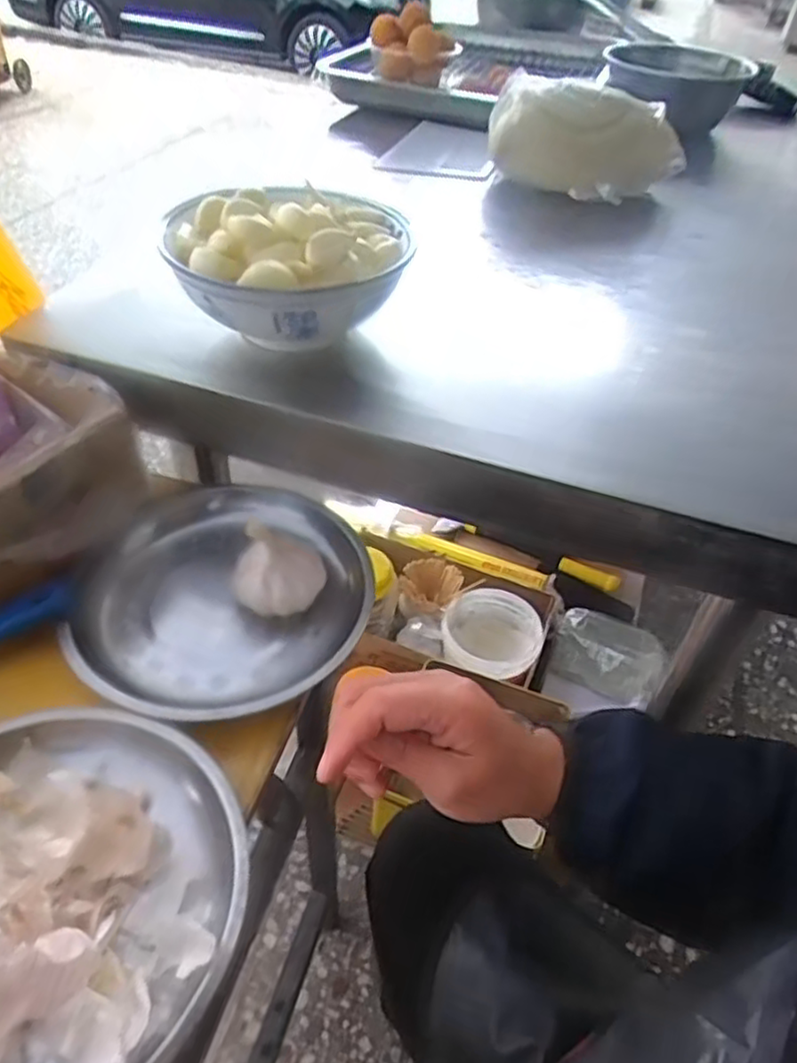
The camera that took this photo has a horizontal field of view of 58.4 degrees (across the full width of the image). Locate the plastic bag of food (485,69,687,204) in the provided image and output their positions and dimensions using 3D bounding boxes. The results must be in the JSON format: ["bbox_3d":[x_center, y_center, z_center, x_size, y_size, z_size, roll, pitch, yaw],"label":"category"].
[{"bbox_3d":[0.171,-0.361,0.660,0.183,0.079,0.074,16,45,9],"label":"plastic bag of food"}]

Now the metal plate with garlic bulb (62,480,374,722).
[{"bbox_3d":[-0.106,0.037,0.436,0.164,0.048,0.170,3,48,-3],"label":"metal plate with garlic bulb"}]

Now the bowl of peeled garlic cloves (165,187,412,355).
[{"bbox_3d":[-0.068,-0.173,0.453,0.147,0.074,0.142,4,44,-4],"label":"bowl of peeled garlic cloves"}]

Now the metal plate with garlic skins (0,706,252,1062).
[{"bbox_3d":[-0.161,0.163,0.310,0.178,0.038,0.178,4,44,-4],"label":"metal plate with garlic skins"}]

